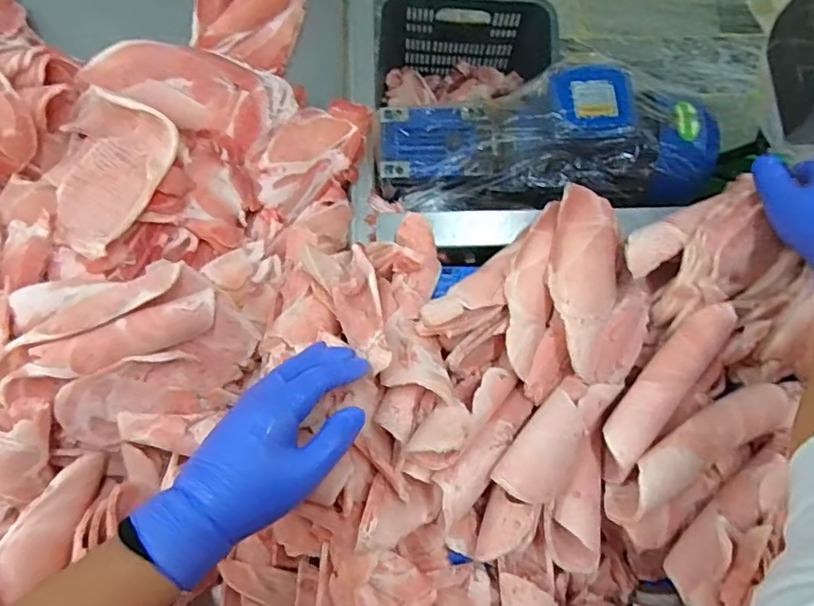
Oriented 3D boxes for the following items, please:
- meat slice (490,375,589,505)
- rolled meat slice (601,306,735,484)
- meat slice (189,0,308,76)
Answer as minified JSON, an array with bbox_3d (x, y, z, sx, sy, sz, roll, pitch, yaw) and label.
[{"bbox_3d":[0.124,0.117,0.469,0.053,0.025,0.117,36,63,8],"label":"meat slice"},{"bbox_3d":[0.229,0.075,0.500,0.043,0.048,0.190,39,78,8],"label":"rolled meat slice"},{"bbox_3d":[-0.206,-0.387,0.709,0.148,0.043,0.155,20,76,4],"label":"meat slice"}]

